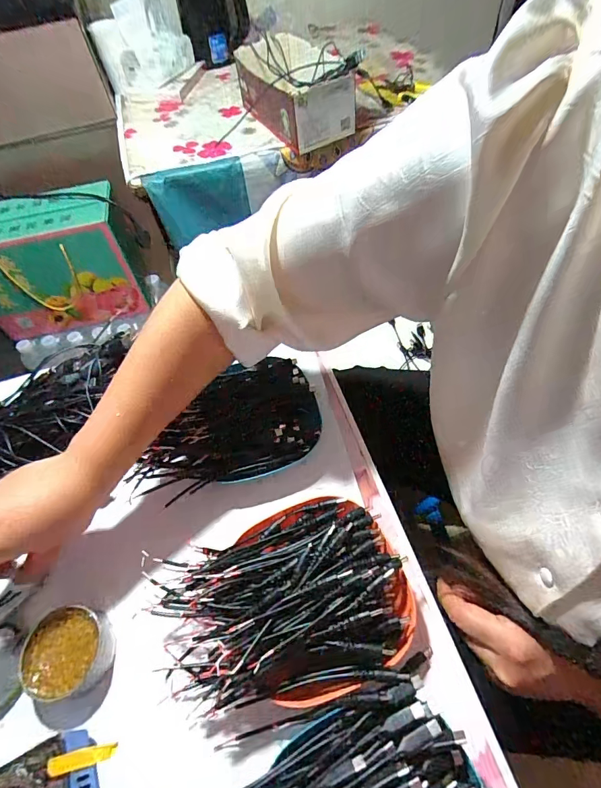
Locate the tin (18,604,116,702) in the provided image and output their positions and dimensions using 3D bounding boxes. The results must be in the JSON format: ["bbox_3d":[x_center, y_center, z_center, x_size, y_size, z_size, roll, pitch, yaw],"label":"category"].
[{"bbox_3d":[-0.188,0.208,0.335,0.063,0.023,0.062,-2,55,3],"label":"tin"}]

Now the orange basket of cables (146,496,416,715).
[{"bbox_3d":[-0.011,0.160,0.322,0.185,0.056,0.131,-17,56,-7],"label":"orange basket of cables"}]

